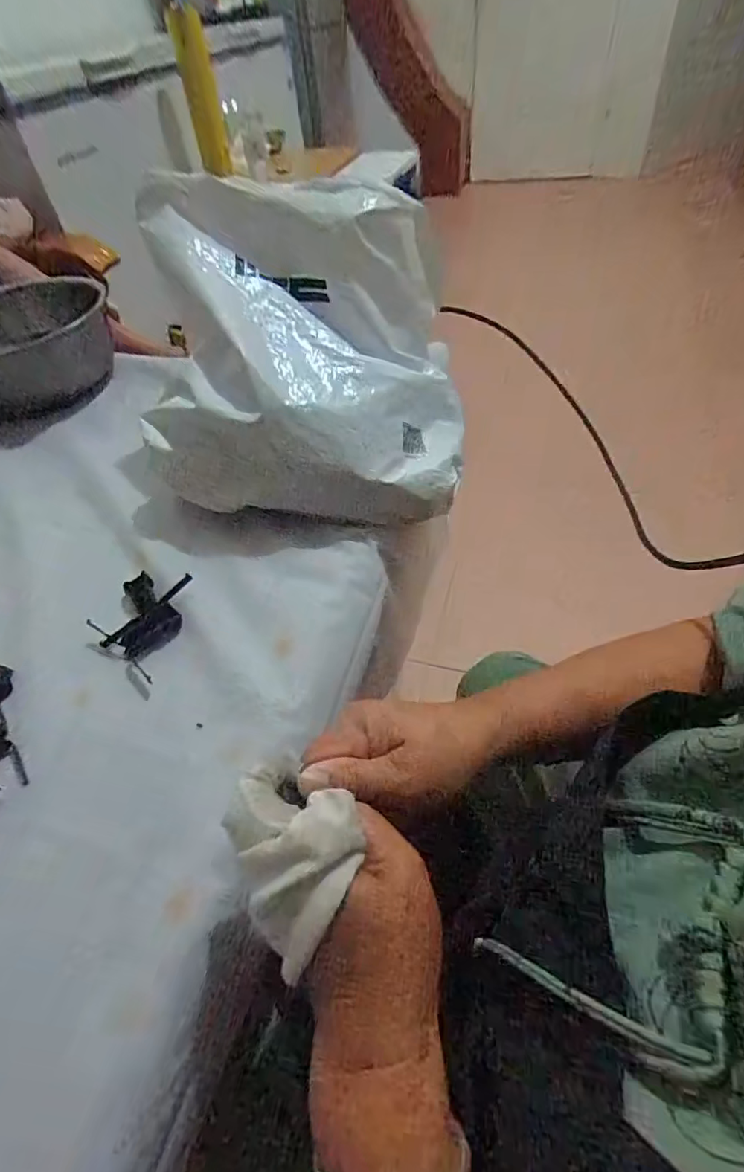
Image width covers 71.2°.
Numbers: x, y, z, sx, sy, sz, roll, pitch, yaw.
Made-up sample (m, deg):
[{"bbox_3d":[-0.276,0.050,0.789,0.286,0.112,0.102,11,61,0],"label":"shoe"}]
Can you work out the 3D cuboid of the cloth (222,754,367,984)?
[{"bbox_3d":[-0.032,0.109,0.222,0.051,0.034,0.077,-24,53,-14],"label":"cloth"}]

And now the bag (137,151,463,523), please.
[{"bbox_3d":[-0.055,-0.214,0.471,0.281,0.205,0.251,-2,51,3],"label":"bag"}]

